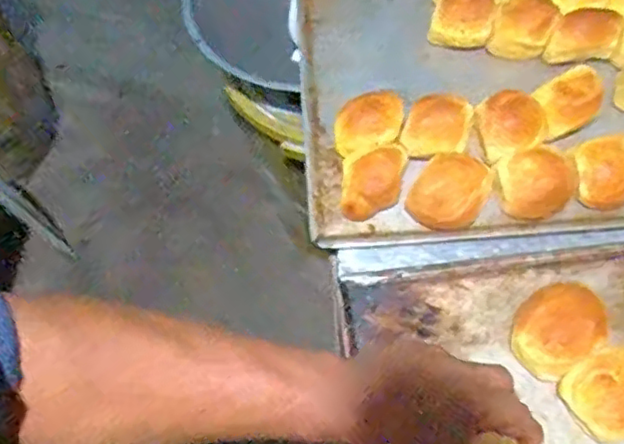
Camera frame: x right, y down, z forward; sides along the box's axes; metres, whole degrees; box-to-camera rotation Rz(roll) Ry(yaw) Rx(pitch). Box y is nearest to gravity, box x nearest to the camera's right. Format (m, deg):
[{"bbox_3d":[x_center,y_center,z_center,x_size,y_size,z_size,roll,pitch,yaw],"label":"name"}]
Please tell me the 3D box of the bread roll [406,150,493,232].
[{"bbox_3d":[0.119,-0.025,0.561,0.058,0.039,0.059,-2,63,4],"label":"bread roll"}]

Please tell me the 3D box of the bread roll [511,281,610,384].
[{"bbox_3d":[0.195,0.084,0.516,0.079,0.038,0.064,-35,66,-12],"label":"bread roll"}]

